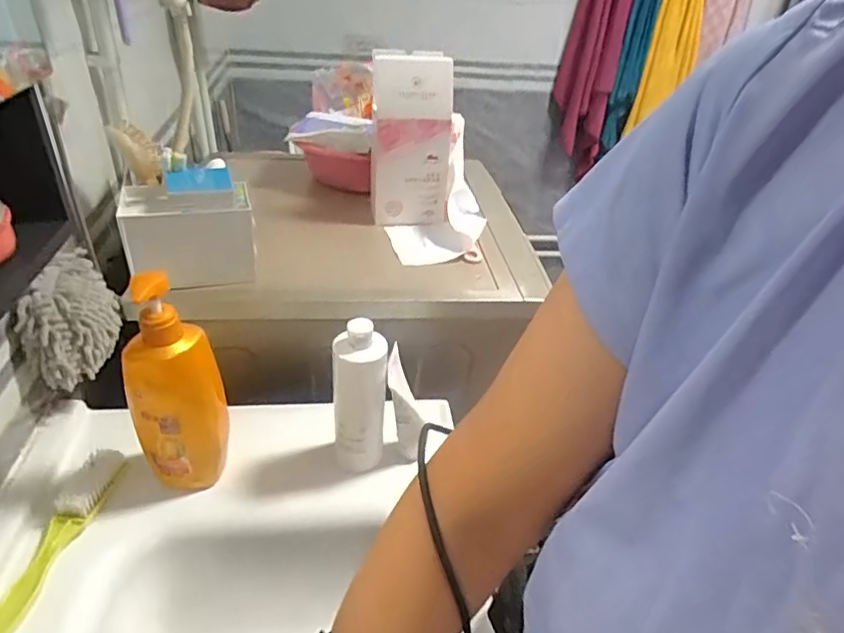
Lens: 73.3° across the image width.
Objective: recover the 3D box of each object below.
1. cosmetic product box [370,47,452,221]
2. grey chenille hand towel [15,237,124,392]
[{"bbox_3d":[-0.019,-0.269,0.904,0.119,0.266,0.064,-3,35,-11],"label":"cosmetic product box"},{"bbox_3d":[-0.410,-0.001,0.669,0.059,0.129,0.131,3,34,-2],"label":"grey chenille hand towel"}]

